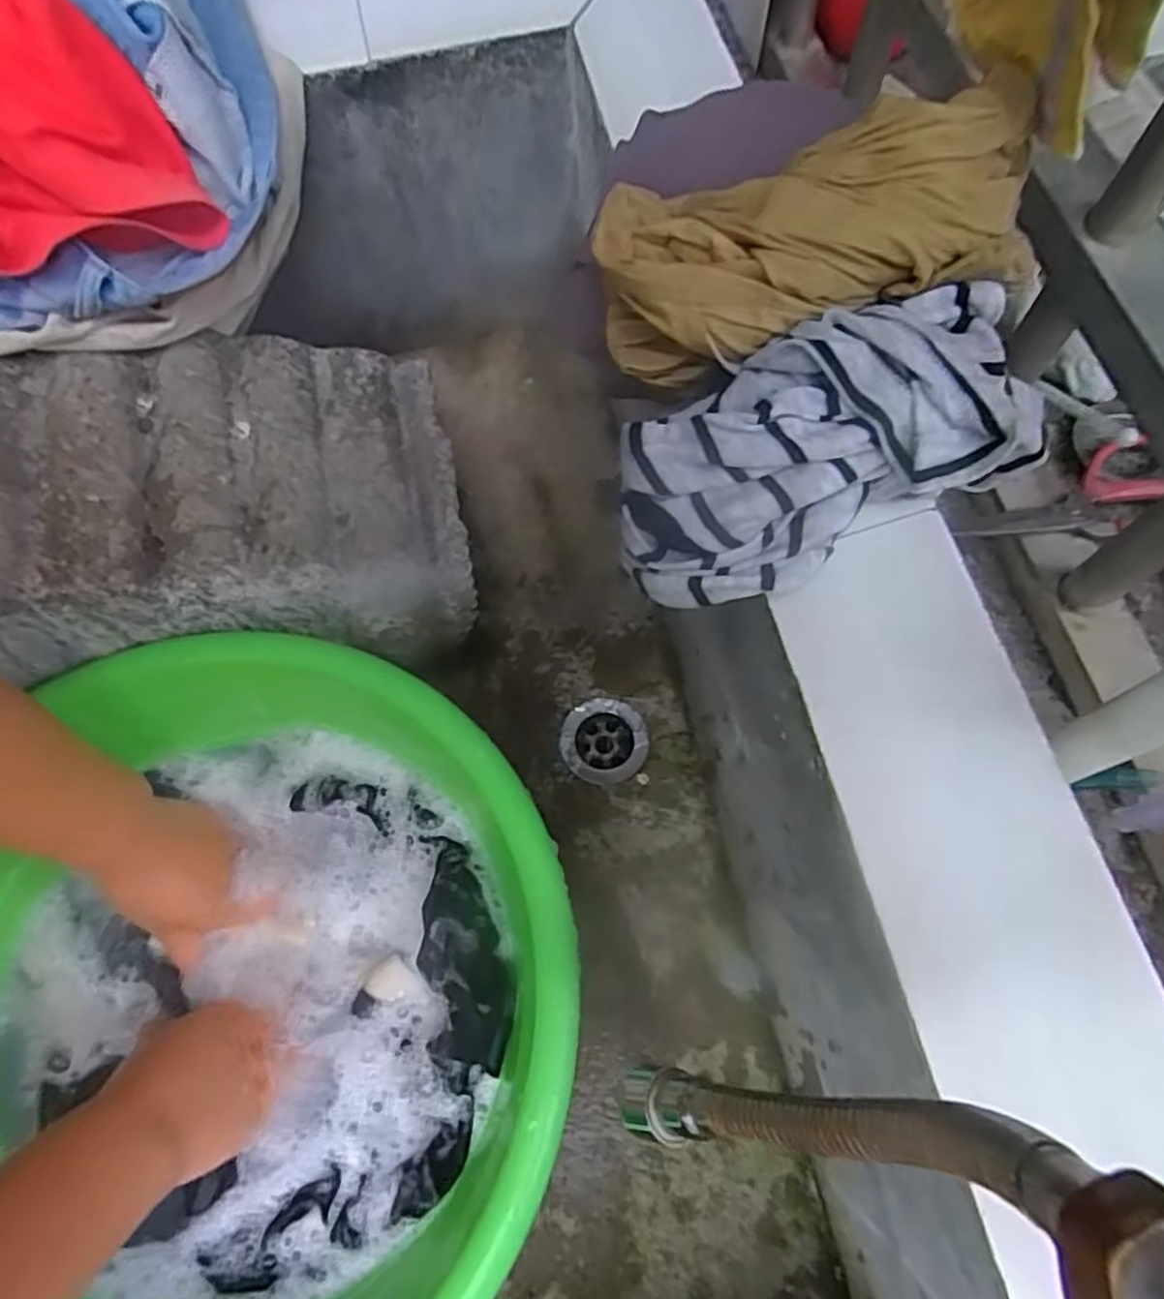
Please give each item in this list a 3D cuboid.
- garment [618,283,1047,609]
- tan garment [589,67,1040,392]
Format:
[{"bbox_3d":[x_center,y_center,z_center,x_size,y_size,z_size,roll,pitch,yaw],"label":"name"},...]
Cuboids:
[{"bbox_3d":[0.094,-0.078,0.287,0.161,0.062,0.074,-26,69,-8],"label":"garment"},{"bbox_3d":[0.086,-0.160,0.289,0.160,0.057,0.079,-11,67,18],"label":"tan garment"}]

